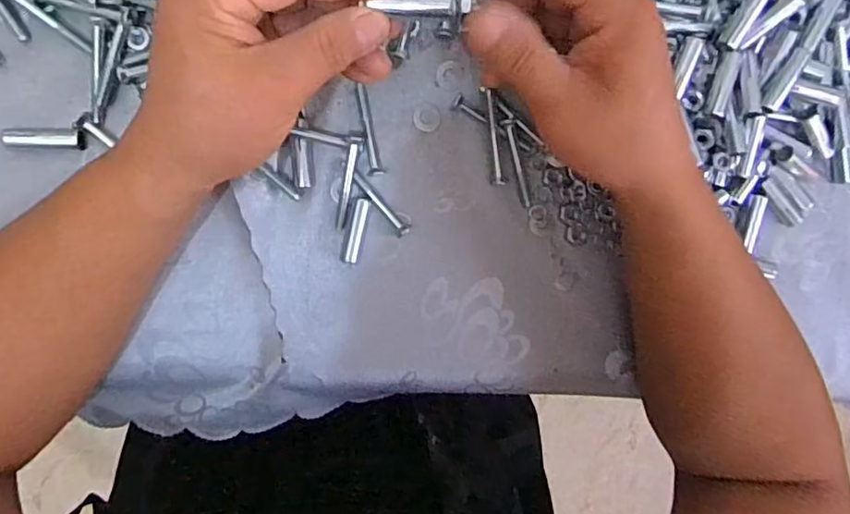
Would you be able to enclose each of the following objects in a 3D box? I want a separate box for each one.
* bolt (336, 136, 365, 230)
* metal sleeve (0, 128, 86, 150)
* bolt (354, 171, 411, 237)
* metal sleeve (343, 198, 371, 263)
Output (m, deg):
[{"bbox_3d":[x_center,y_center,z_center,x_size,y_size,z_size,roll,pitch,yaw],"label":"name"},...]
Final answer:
[{"bbox_3d":[-0.045,-0.043,0.351,0.008,0.011,0.055,10,94,-8],"label":"bolt"},{"bbox_3d":[-0.209,-0.065,0.327,0.042,0.010,0.011,1,95,-7],"label":"metal sleeve"},{"bbox_3d":[-0.027,-0.031,0.357,0.008,0.008,0.046,-44,99,-1],"label":"bolt"},{"bbox_3d":[-0.041,-0.015,0.357,0.009,0.008,0.039,15,94,-8],"label":"metal sleeve"}]

